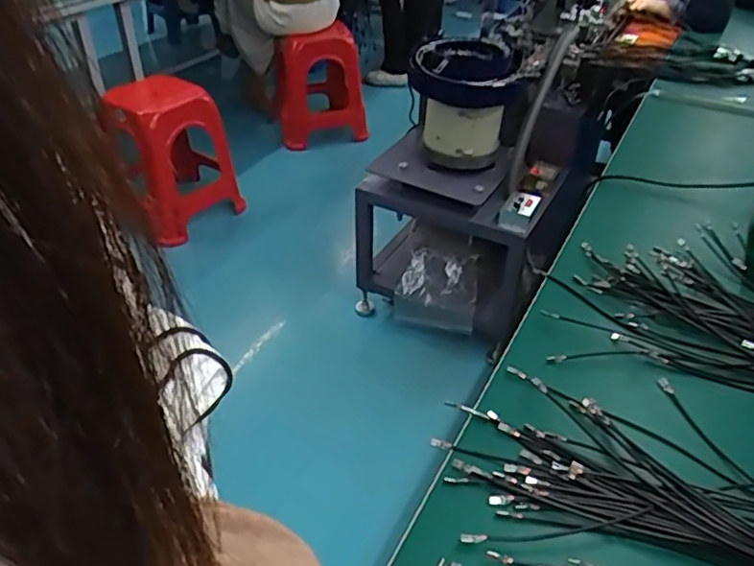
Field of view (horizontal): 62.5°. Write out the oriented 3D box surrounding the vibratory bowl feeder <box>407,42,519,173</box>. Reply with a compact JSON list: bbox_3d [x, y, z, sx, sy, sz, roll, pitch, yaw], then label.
[{"bbox_3d":[0.222,-0.473,1.638,0.264,0.267,0.273,5,38,5],"label":"vibratory bowl feeder"}]

